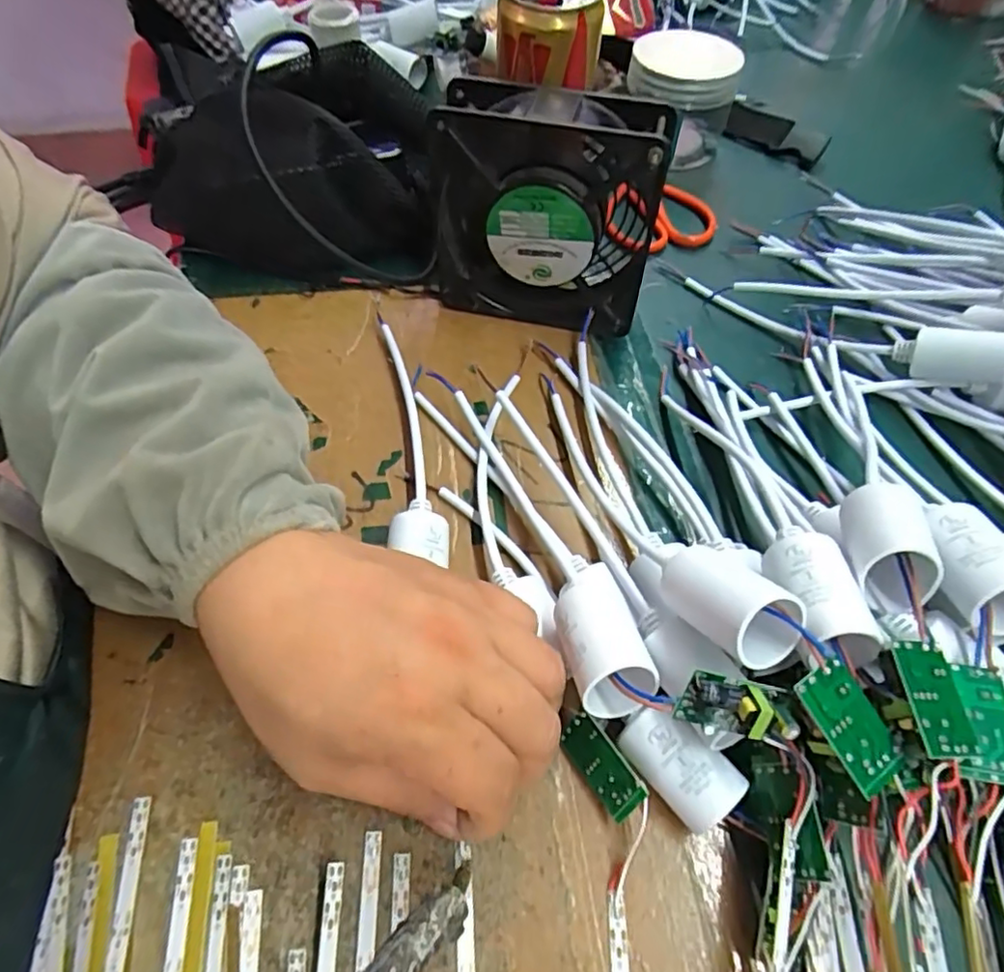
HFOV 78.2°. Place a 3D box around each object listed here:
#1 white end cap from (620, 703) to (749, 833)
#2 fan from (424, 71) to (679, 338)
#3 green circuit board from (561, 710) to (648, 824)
[{"bbox_3d":[0.064,0.107,0.233,0.044,0.028,0.024,35,63,21],"label":"white end cap"},{"bbox_3d":[0.025,-0.154,0.351,0.120,0.115,0.047,14,58,9],"label":"fan"},{"bbox_3d":[0.037,0.107,0.235,0.004,0.019,0.038,6,31,-48],"label":"green circuit board"}]

